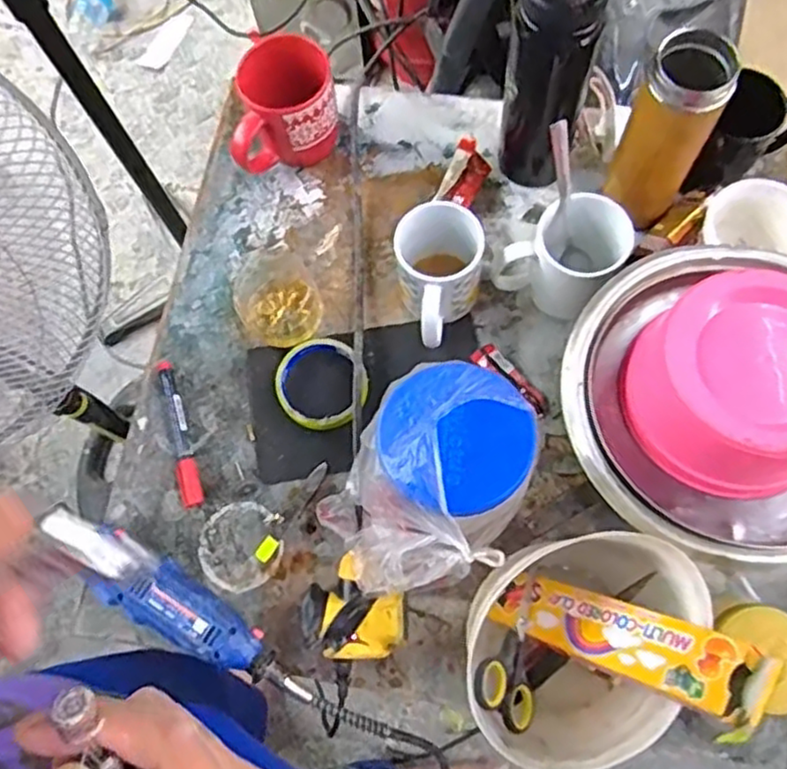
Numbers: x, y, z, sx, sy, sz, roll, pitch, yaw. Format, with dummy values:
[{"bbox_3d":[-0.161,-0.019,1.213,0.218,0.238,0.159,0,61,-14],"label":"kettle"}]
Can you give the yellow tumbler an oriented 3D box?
[{"bbox_3d":[0.239,-0.219,0.615,0.066,0.177,0.069,-1,71,4],"label":"yellow tumbler"}]

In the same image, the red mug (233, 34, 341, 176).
[{"bbox_3d":[-0.114,-0.283,0.722,0.112,0.110,0.096,-13,71,0],"label":"red mug"}]

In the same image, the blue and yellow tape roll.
[{"bbox_3d":[-0.070,0.000,0.668,0.084,0.017,0.091,-1,71,4],"label":"blue and yellow tape roll"}]

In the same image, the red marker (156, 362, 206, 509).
[{"bbox_3d":[-0.206,0.046,0.667,0.020,0.012,0.144,-17,71,-1],"label":"red marker"}]

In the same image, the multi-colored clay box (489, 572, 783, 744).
[{"bbox_3d":[0.153,0.178,0.489,0.020,0.220,0.051,32,74,-28],"label":"multi-colored clay box"}]

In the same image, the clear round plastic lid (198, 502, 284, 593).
[{"bbox_3d":[-0.141,0.149,0.637,0.075,0.008,0.076,-1,71,4],"label":"clear round plastic lid"}]

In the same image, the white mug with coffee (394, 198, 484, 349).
[{"bbox_3d":[0.043,-0.095,0.651,0.078,0.101,0.113,-3,71,4],"label":"white mug with coffee"}]

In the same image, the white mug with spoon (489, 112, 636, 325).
[{"bbox_3d":[0.159,-0.127,0.630,0.103,0.143,0.095,30,76,14],"label":"white mug with spoon"}]

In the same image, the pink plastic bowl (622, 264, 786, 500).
[{"bbox_3d":[0.249,-0.004,0.509,0.149,0.081,0.149,-1,71,4],"label":"pink plastic bowl"}]

